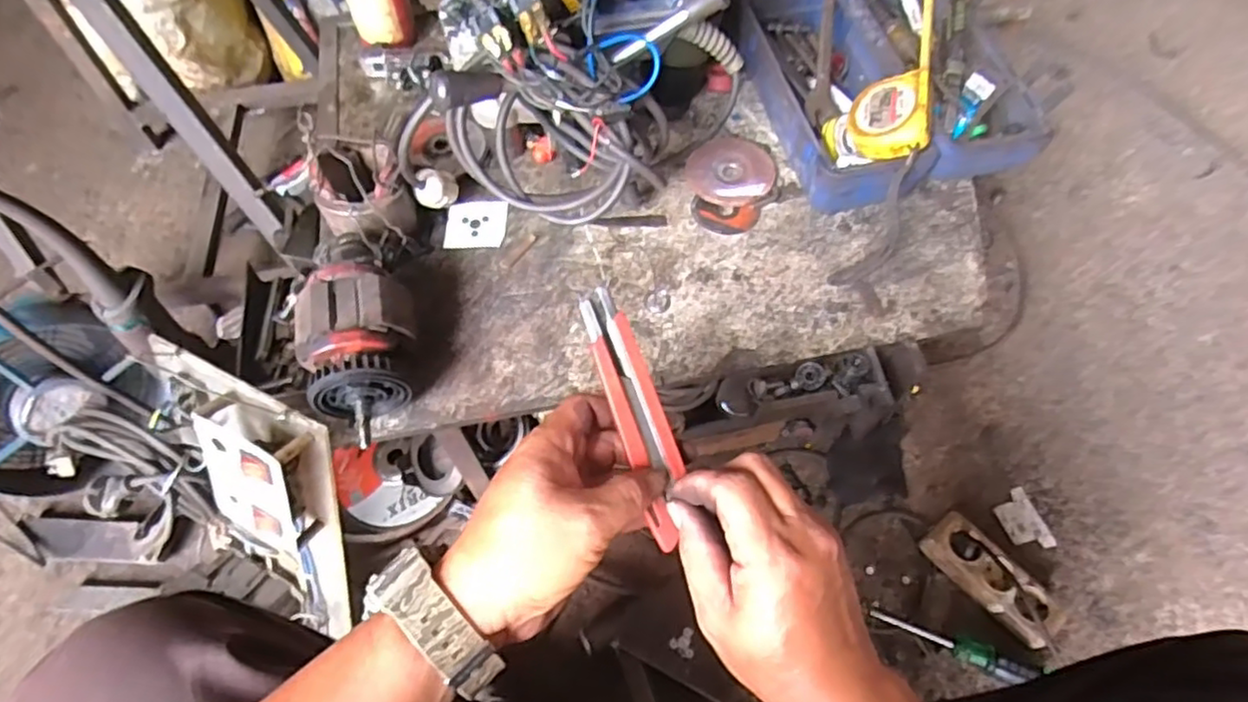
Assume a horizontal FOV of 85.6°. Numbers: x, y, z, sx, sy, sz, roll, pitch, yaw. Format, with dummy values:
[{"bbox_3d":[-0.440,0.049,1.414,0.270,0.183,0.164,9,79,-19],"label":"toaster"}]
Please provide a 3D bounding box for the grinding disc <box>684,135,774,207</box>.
[{"bbox_3d":[0.112,-0.189,0.707,0.088,0.011,0.087,0,62,0],"label":"grinding disc"}]

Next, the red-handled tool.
[{"bbox_3d":[0.009,0.036,0.390,0.029,0.007,0.150,-18,81,-9],"label":"red-handled tool"}]

